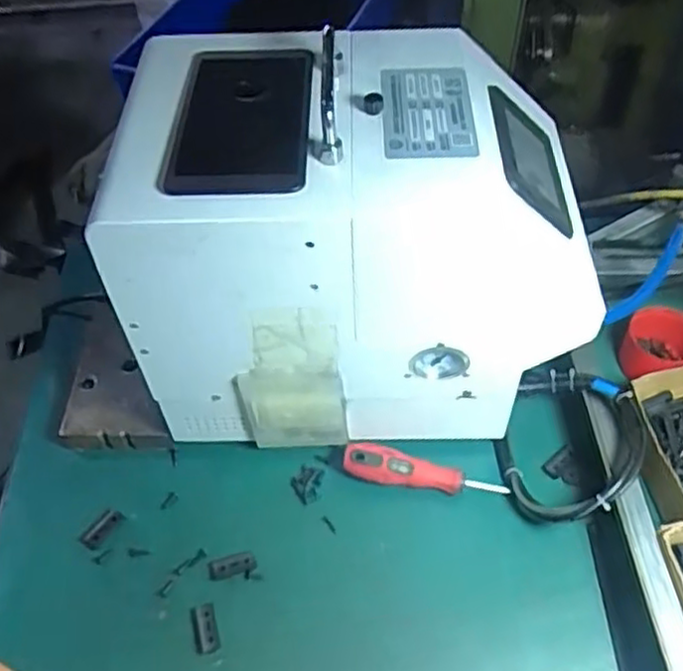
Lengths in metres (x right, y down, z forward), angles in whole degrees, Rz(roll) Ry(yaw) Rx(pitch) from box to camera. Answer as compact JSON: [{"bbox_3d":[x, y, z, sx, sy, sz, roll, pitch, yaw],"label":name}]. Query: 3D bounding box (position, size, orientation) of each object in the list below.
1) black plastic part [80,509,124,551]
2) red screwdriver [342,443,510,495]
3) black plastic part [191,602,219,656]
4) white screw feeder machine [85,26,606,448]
[{"bbox_3d":[-0.205,0.166,0.618,0.019,0.005,0.037,28,59,22],"label":"black plastic part"},{"bbox_3d":[0.072,0.122,0.625,0.138,0.029,0.031,10,54,5],"label":"red screwdriver"},{"bbox_3d":[-0.107,0.229,0.563,0.018,0.005,0.037,-15,53,-8],"label":"black plastic part"},{"bbox_3d":[0.010,-0.077,0.599,0.342,0.271,0.219,-2,52,1],"label":"white screw feeder machine"}]

